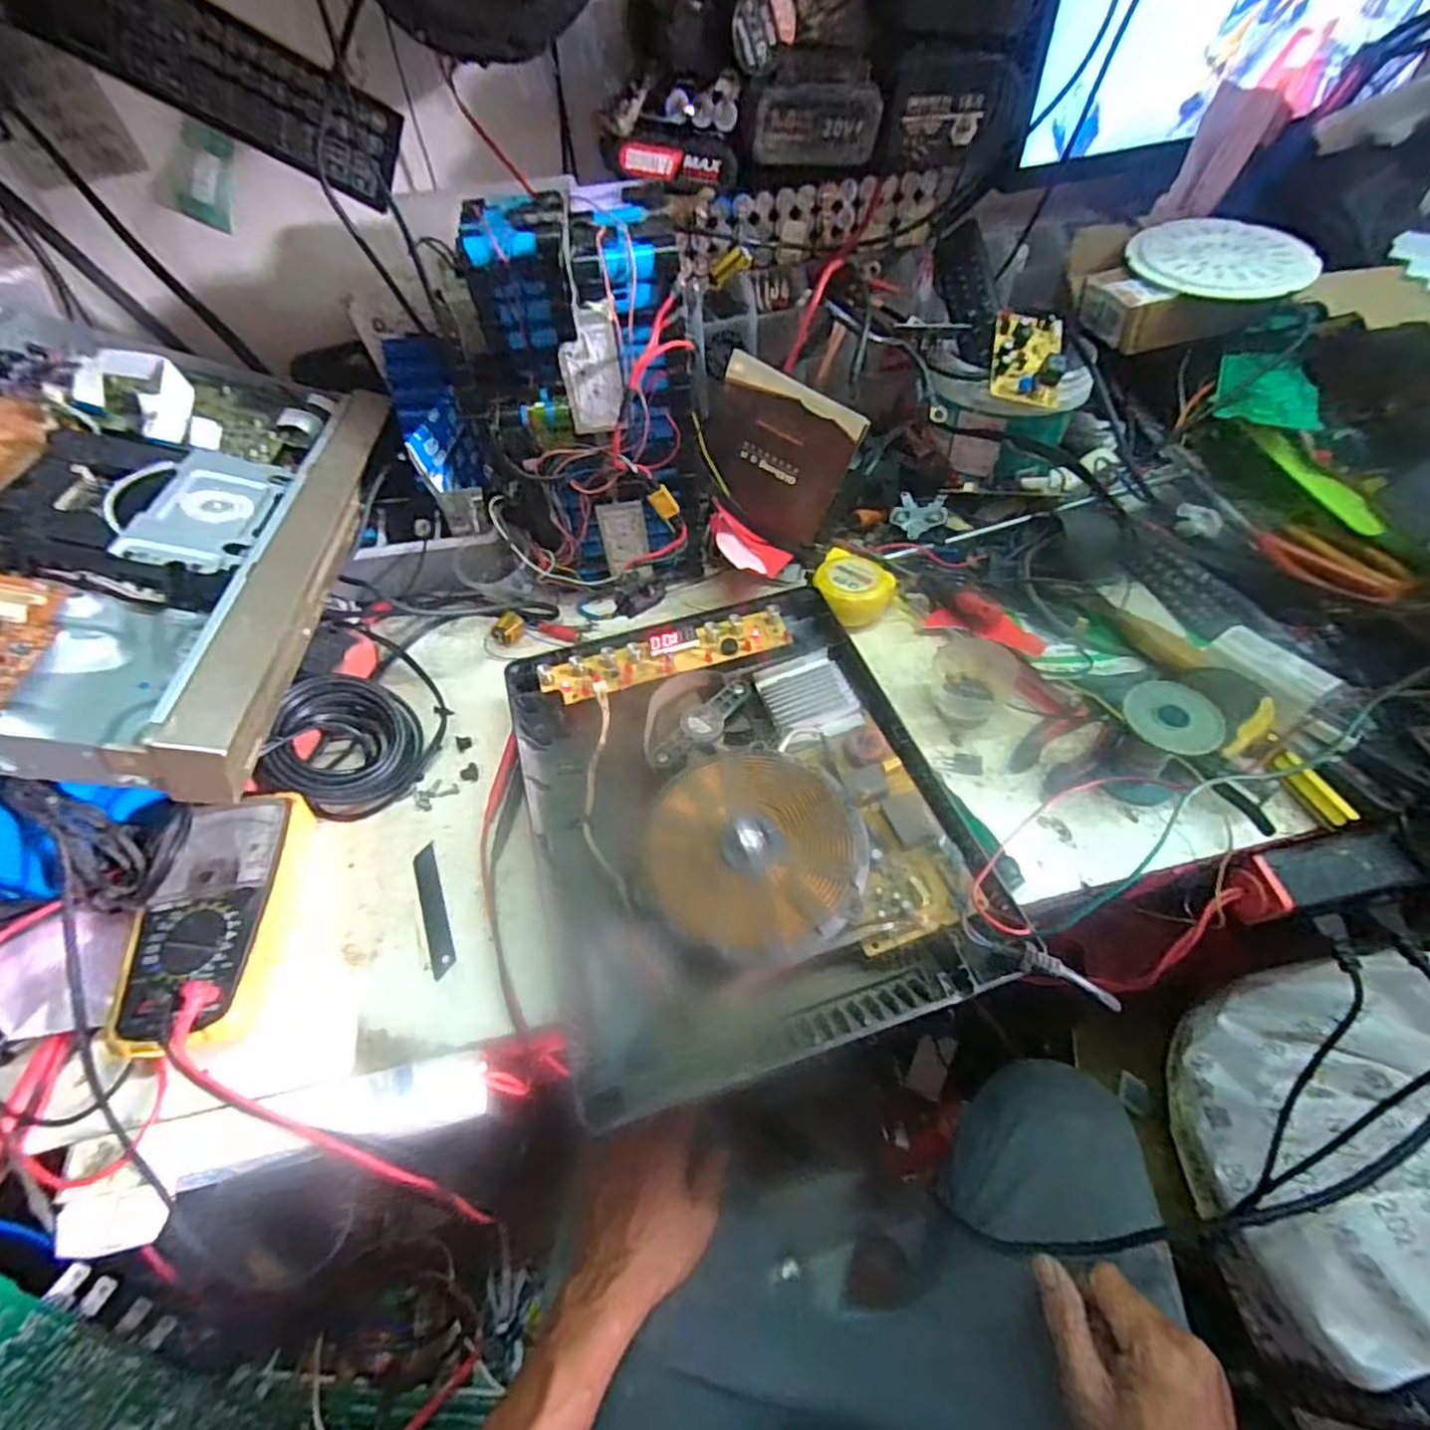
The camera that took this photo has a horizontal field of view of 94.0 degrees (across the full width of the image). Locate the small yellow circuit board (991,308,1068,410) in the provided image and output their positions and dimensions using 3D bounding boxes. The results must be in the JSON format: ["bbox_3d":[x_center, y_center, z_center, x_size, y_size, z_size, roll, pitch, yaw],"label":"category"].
[{"bbox_3d":[0.270,-0.310,0.571,0.061,0.021,0.089,8,75,2],"label":"small yellow circuit board"}]

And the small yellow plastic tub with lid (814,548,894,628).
[{"bbox_3d":[0.126,-0.115,0.605,0.069,0.031,0.077,8,54,10],"label":"small yellow plastic tub with lid"}]

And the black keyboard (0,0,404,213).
[{"bbox_3d":[-0.361,-0.468,0.489,0.229,0.071,0.024,6,43,-37],"label":"black keyboard"}]

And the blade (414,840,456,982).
[{"bbox_3d":[-0.197,0.133,0.466,0.016,0.004,0.099,-21,54,-12],"label":"blade"}]

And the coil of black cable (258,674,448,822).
[{"bbox_3d":[-0.278,0.019,0.518,0.099,0.068,0.102,-2,52,3],"label":"coil of black cable"}]

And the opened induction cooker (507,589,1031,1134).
[{"bbox_3d":[0.012,0.063,0.466,0.269,0.048,0.332,-15,53,-7],"label":"opened induction cooker"}]

